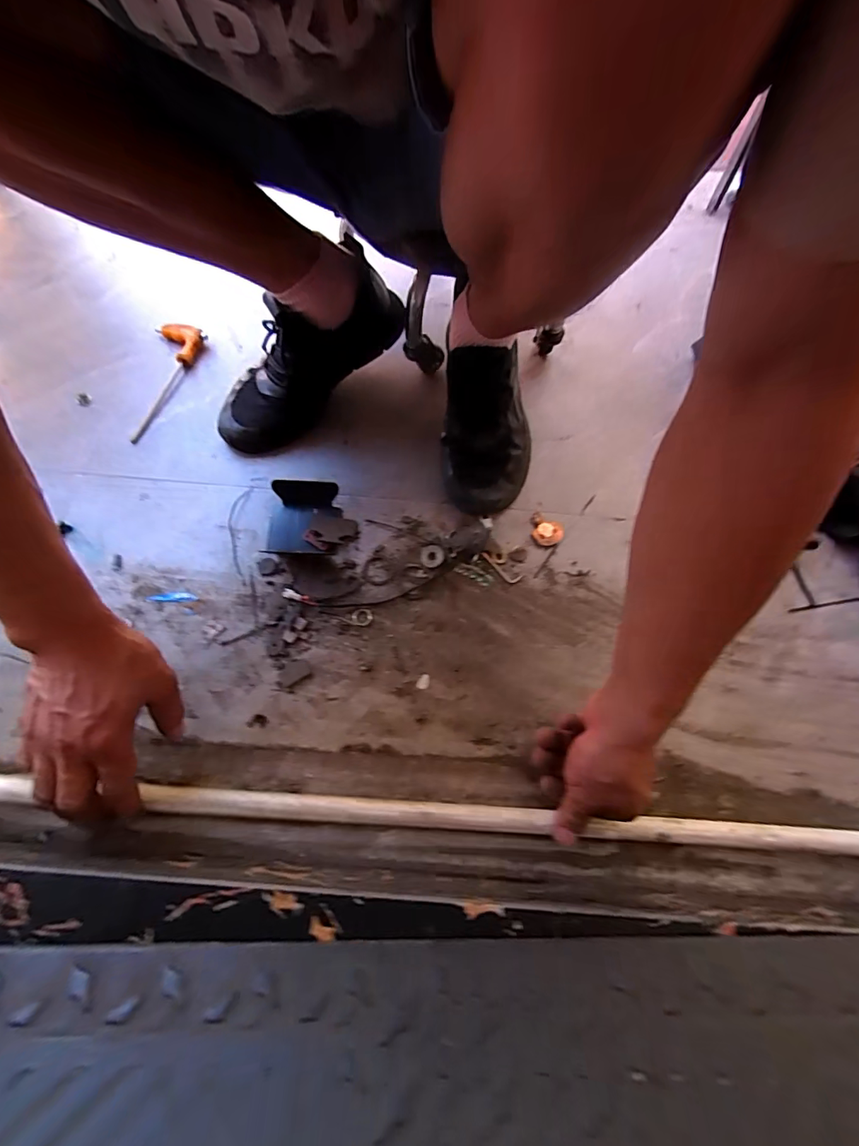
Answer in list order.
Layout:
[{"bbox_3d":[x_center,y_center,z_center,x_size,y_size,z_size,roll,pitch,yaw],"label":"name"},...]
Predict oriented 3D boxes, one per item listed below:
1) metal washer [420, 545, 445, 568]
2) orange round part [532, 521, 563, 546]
[{"bbox_3d":[0.003,-0.020,0.537,0.027,0.004,0.028,-2,71,6],"label":"metal washer"},{"bbox_3d":[0.143,-0.048,0.557,0.036,0.006,0.031,-40,74,-18],"label":"orange round part"}]

